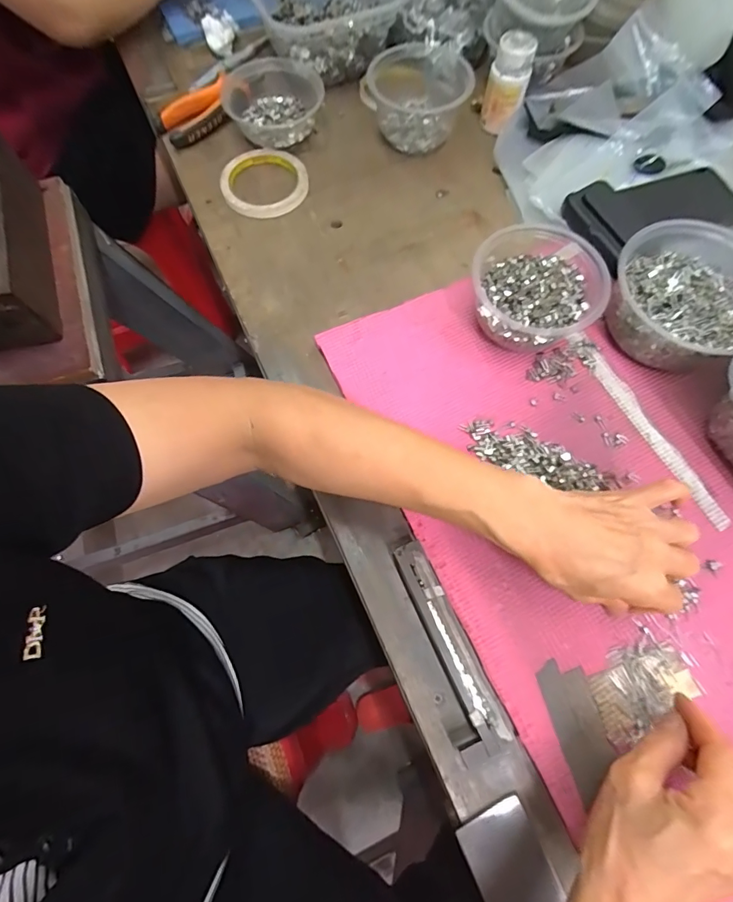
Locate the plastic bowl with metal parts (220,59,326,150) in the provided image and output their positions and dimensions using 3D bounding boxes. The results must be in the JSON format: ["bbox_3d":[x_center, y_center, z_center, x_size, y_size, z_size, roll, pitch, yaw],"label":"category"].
[{"bbox_3d":[-0.112,-0.420,0.528,0.113,0.043,0.116,0,70,1],"label":"plastic bowl with metal parts"}]

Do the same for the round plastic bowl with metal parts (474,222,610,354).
[{"bbox_3d":[0.153,-0.144,0.405,0.106,0.062,0.105,0,70,1],"label":"round plastic bowl with metal parts"}]

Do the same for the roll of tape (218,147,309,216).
[{"bbox_3d":[-0.115,-0.313,0.501,0.090,0.017,0.097,0,70,1],"label":"roll of tape"}]

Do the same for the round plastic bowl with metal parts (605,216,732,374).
[{"bbox_3d":[0.297,-0.140,0.397,0.141,0.071,0.122,-25,71,-8],"label":"round plastic bowl with metal parts"}]

